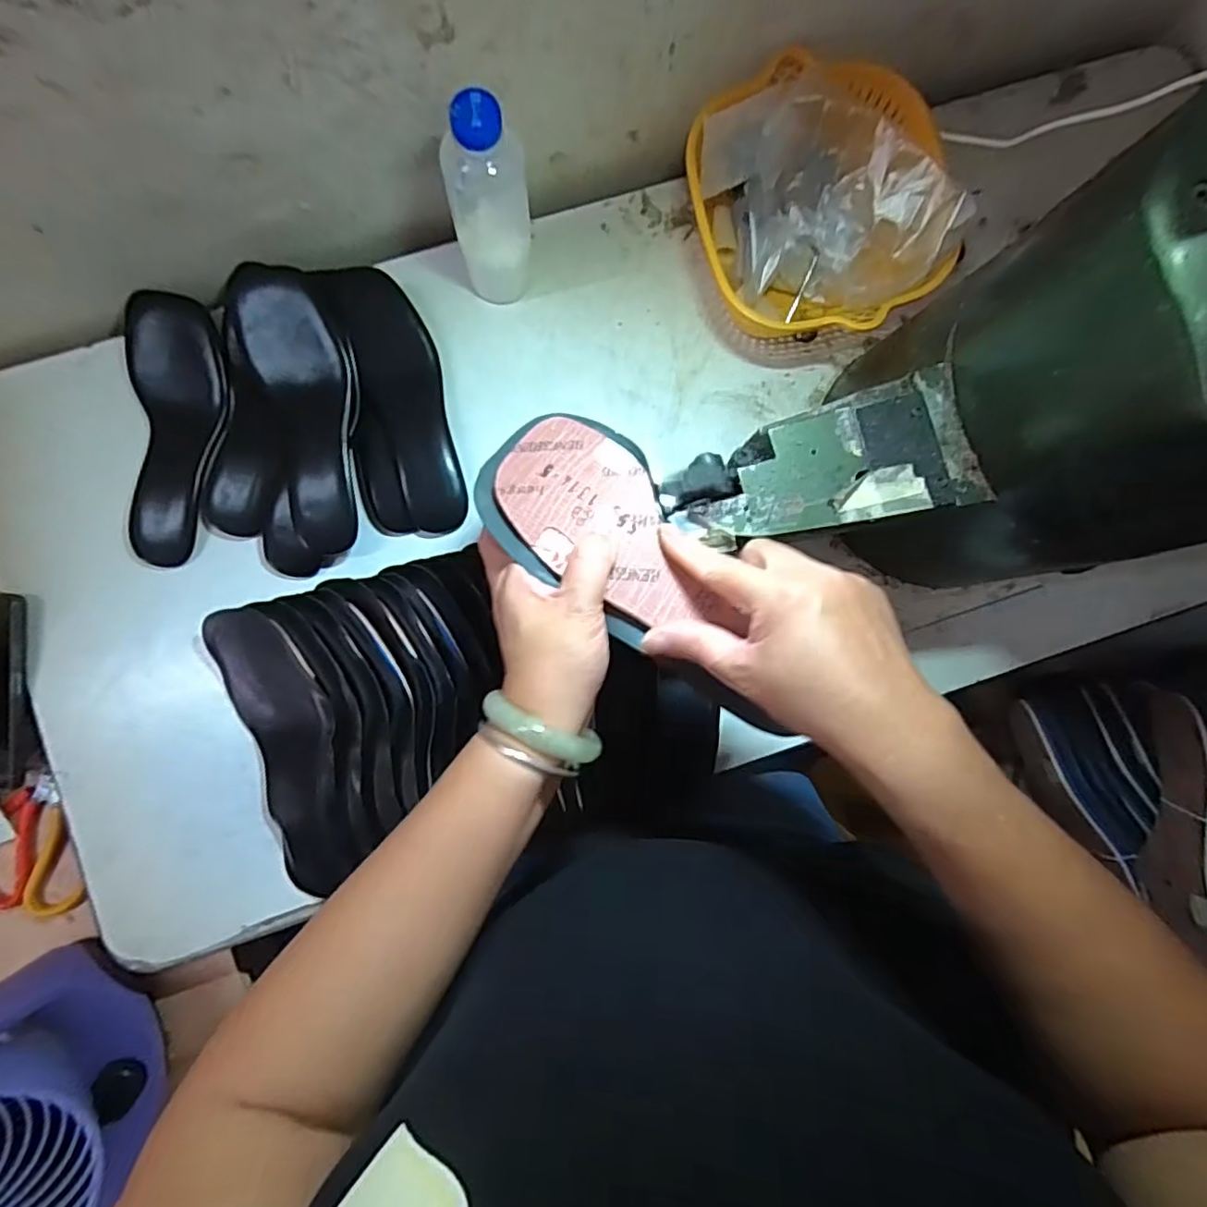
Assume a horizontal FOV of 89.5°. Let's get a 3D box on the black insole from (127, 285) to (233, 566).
[{"bbox_3d":[-0.353,-0.142,0.501,0.078,0.016,0.214,-1,90,0],"label":"black insole"}]

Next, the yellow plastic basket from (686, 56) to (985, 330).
[{"bbox_3d":[0.171,-0.316,0.501,0.192,0.088,0.205,0,90,0],"label":"yellow plastic basket"}]

